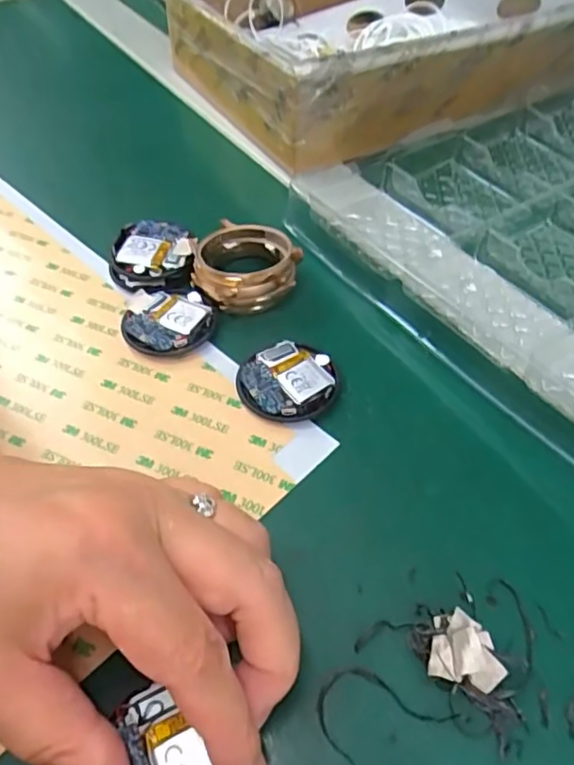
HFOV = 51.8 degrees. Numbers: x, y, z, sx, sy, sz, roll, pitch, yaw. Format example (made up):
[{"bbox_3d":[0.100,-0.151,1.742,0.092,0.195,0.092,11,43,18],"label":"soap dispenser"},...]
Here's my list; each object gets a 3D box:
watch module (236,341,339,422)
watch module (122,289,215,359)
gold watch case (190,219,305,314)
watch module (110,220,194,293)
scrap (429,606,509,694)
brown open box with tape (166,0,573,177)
[{"bbox_3d":[0.001,0.000,0.249,0.039,0.008,0.039,37,60,27],"label":"watch module"},{"bbox_3d":[-0.054,-0.028,0.273,0.040,0.009,0.040,-8,51,-6],"label":"watch module"},{"bbox_3d":[-0.020,-0.055,0.280,0.047,0.023,0.045,-14,52,-11],"label":"gold watch case"},{"bbox_3d":[-0.067,-0.064,0.293,0.040,0.012,0.040,-8,51,-6],"label":"watch module"},{"bbox_3d":[0.054,0.079,0.175,0.023,0.004,0.019,18,71,-4],"label":"scrap"},{"bbox_3d":[0.077,-0.255,0.418,0.280,0.057,0.193,-22,54,-17],"label":"brown open box with tape"}]

